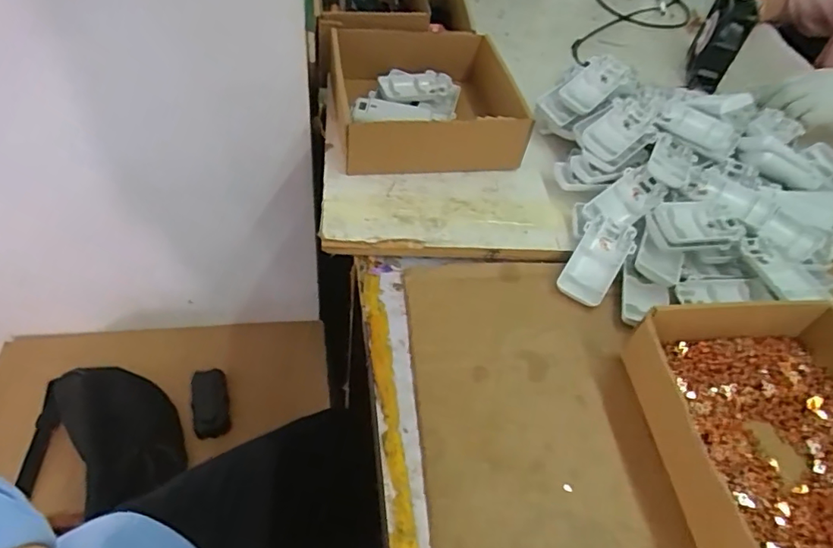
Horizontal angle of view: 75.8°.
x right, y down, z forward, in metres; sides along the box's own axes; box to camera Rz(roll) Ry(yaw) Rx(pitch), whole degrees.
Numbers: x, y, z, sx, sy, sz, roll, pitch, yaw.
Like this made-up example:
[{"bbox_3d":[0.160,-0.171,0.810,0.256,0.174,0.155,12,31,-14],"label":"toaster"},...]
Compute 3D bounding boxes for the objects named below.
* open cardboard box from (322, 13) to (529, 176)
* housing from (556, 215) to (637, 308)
[{"bbox_3d":[0.001,-0.217,0.653,0.218,0.081,0.209,-4,50,-9],"label":"open cardboard box"},{"bbox_3d":[0.180,-0.013,0.534,0.049,0.013,0.091,27,72,12],"label":"housing"}]

